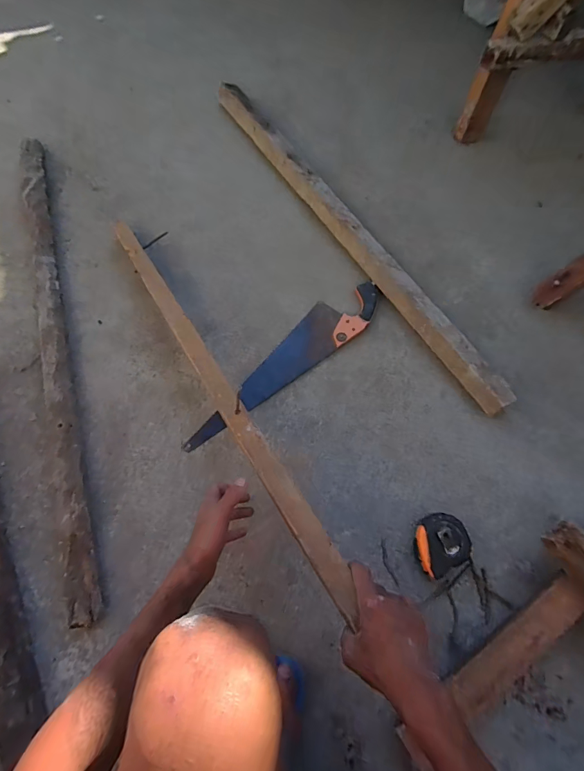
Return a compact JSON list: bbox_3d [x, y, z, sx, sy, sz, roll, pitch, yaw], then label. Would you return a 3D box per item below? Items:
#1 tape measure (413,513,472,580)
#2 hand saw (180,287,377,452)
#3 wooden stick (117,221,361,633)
[{"bbox_3d":[0.228,0.246,0.586,0.088,0.049,0.074,-25,69,-11],"label":"tape measure"},{"bbox_3d":[-0.013,-0.056,0.728,0.479,0.028,0.093,-36,69,-15],"label":"hand saw"},{"bbox_3d":[-0.152,-0.047,0.629,0.035,0.018,0.831,-29,60,-13],"label":"wooden stick"}]

